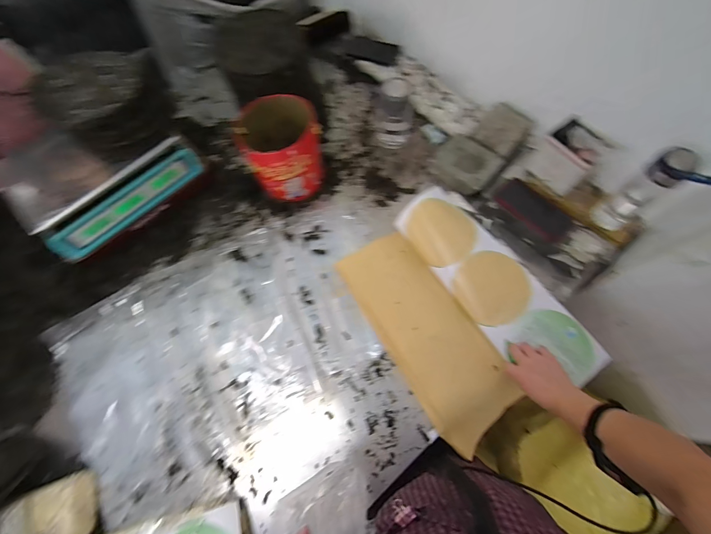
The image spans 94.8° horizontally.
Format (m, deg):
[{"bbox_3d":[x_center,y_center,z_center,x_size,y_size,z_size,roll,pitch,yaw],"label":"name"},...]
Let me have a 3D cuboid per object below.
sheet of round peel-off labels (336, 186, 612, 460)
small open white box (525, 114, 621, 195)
[{"bbox_3d":[0.215,0.082,0.692,0.339,0.077,0.466,-31,72,-8],"label":"sheet of round peel-off labels"},{"bbox_3d":[0.454,-0.235,0.718,0.084,0.118,0.118,-34,72,-11],"label":"small open white box"}]

